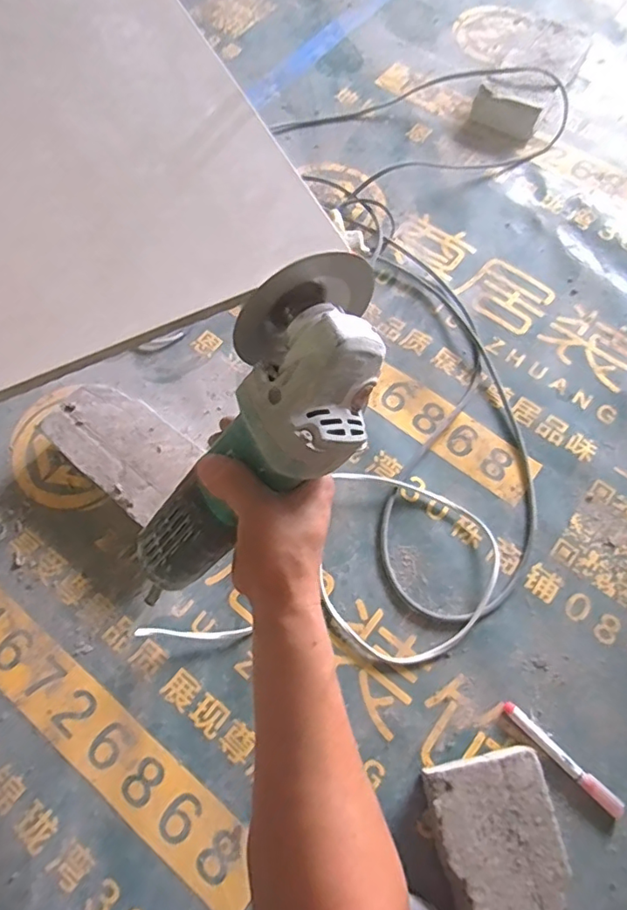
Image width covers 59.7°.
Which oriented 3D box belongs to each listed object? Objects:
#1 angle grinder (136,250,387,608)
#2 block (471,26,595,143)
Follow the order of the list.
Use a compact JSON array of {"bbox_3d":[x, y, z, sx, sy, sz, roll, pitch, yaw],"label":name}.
[{"bbox_3d":[-0.037,0.000,0.364,0.091,0.106,0.263,45,118,15],"label":"angle grinder"},{"bbox_3d":[0.347,-0.600,0.870,0.110,0.049,0.228,34,72,12],"label":"block"}]

